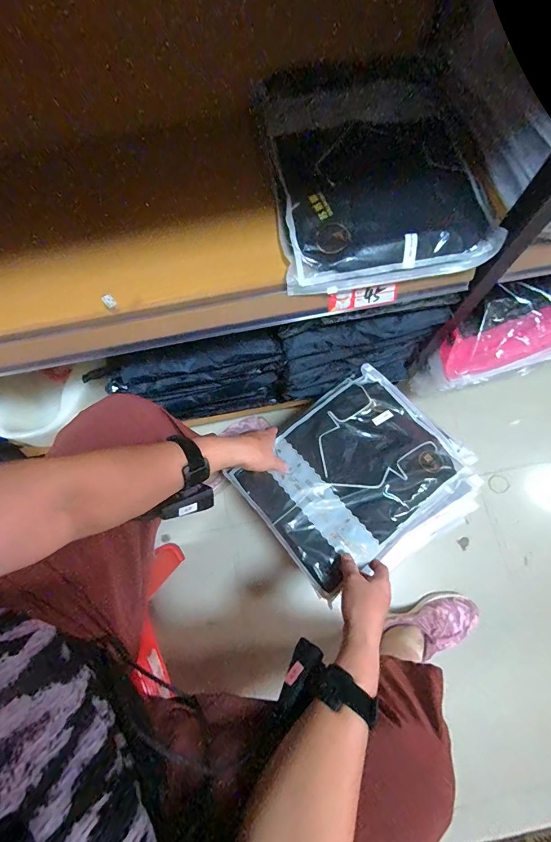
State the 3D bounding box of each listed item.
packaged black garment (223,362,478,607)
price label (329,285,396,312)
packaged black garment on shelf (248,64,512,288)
[{"bbox_3d":[0.131,0.078,0.598,0.342,0.024,0.255,-36,70,-16],"label":"packaged black garment"},{"bbox_3d":[0.112,-0.156,0.451,0.088,0.028,0.004,-10,55,-6],"label":"price label"},{"bbox_3d":[0.119,-0.288,0.414,0.236,0.036,0.235,-9,91,1],"label":"packaged black garment on shelf"}]

